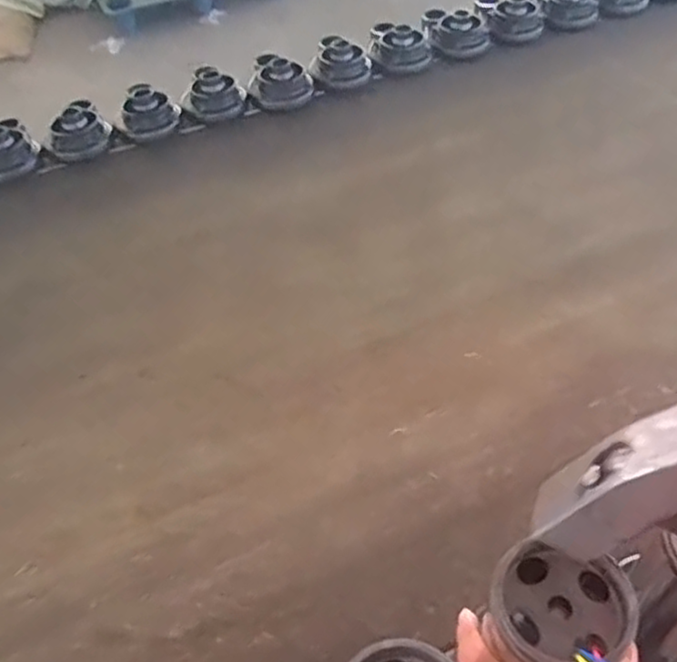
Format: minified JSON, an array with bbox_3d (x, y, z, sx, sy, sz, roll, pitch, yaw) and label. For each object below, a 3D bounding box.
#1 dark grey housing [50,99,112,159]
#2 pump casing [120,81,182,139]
[{"bbox_3d":[-0.461,-0.361,1.213,0.103,0.055,0.102,-22,50,-15],"label":"dark grey housing"},{"bbox_3d":[-0.341,-0.393,1.237,0.110,0.052,0.105,-14,48,-8],"label":"pump casing"}]

